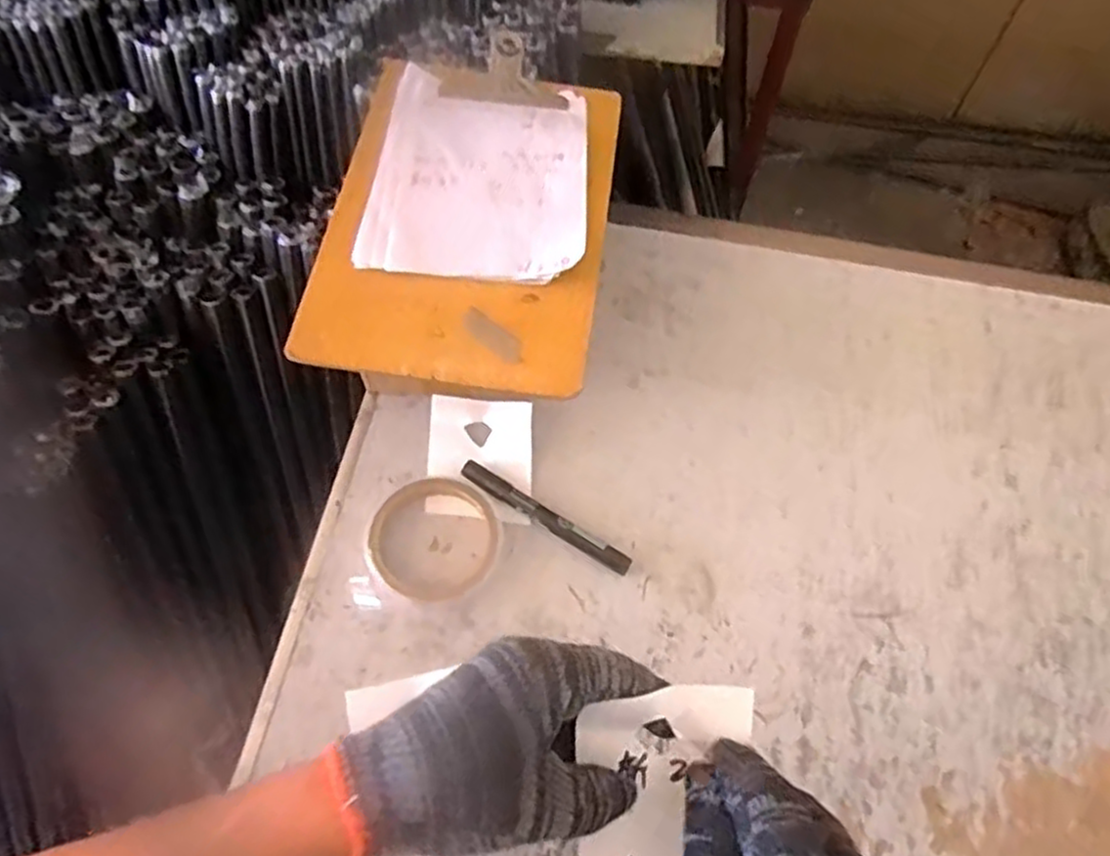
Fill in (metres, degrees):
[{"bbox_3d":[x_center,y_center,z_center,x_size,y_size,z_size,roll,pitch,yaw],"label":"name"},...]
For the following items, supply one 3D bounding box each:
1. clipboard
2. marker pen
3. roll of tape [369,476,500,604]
[{"bbox_3d":[-0.059,-0.159,0.540,0.193,0.016,0.283,9,63,1],"label":"clipboard"},{"bbox_3d":[-0.007,0.065,0.550,0.140,0.015,0.014,30,65,11],"label":"marker pen"},{"bbox_3d":[-0.084,0.078,0.531,0.088,0.011,0.089,30,65,11],"label":"roll of tape"}]

